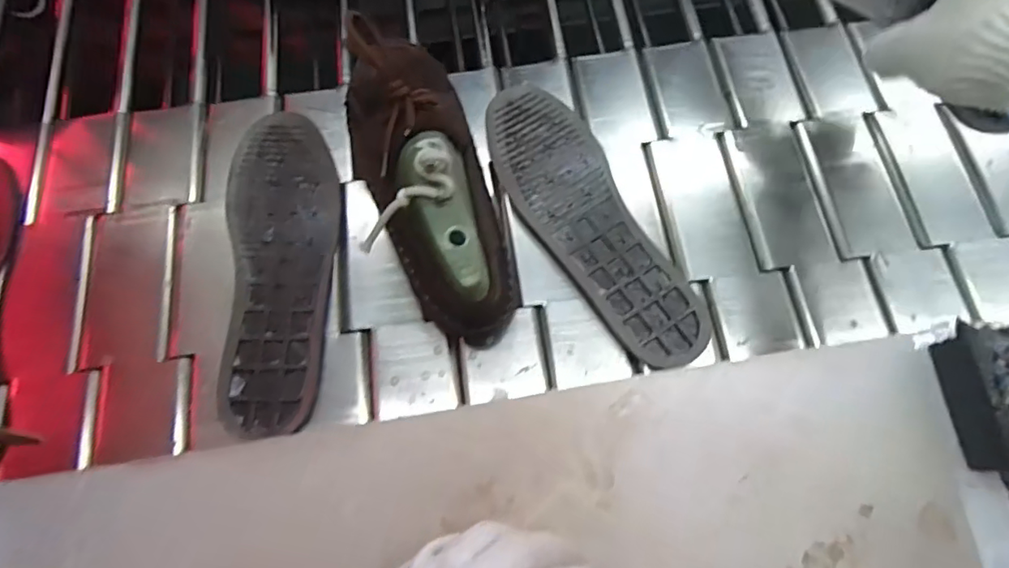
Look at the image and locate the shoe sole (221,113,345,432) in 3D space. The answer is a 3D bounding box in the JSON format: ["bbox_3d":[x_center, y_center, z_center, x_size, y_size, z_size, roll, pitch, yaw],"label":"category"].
[{"bbox_3d":[-0.170,-0.018,0.425,0.082,0.011,0.256,-4,71,0],"label":"shoe sole"}]

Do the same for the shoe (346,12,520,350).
[{"bbox_3d":[-0.060,-0.081,0.394,0.098,0.106,0.251,-17,72,-5],"label":"shoe"}]

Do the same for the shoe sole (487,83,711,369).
[{"bbox_3d":[0.061,-0.053,0.438,0.079,0.009,0.262,-27,73,-8],"label":"shoe sole"}]

